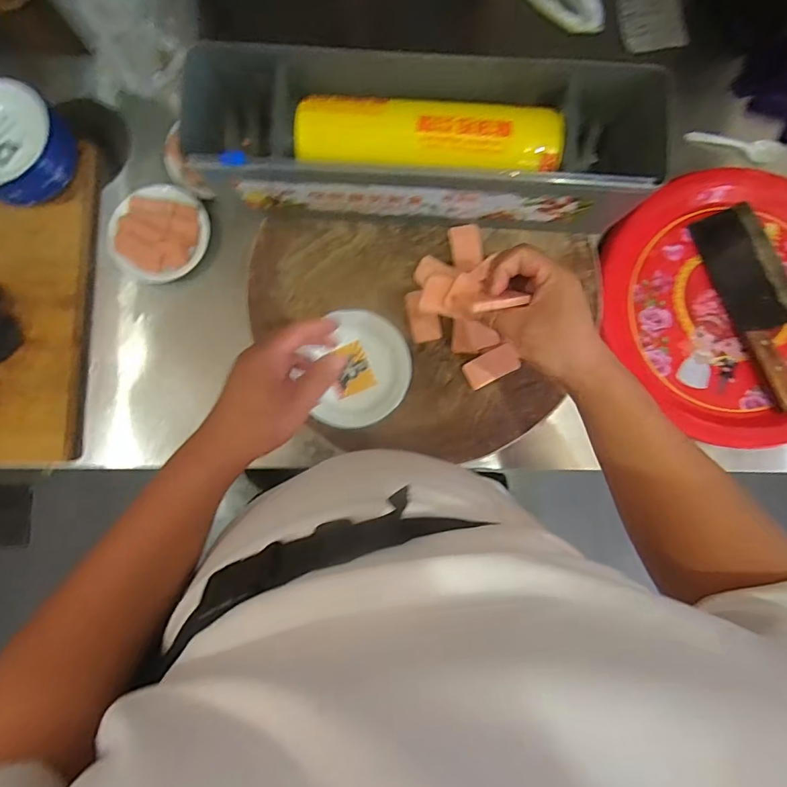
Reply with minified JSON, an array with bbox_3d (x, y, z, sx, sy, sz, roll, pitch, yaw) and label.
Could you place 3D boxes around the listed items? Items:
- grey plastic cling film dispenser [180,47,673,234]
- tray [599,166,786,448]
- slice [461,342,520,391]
[{"bbox_3d":[0.028,-0.270,0.503,0.476,0.121,0.139,2,86,0],"label":"grey plastic cling film dispenser"},{"bbox_3d":[0.479,-0.113,0.635,0.364,0.029,0.368,-40,87,-3],"label":"tray"},{"bbox_3d":[0.114,-0.032,0.539,0.062,0.010,0.033,-28,86,-2],"label":"slice"}]

